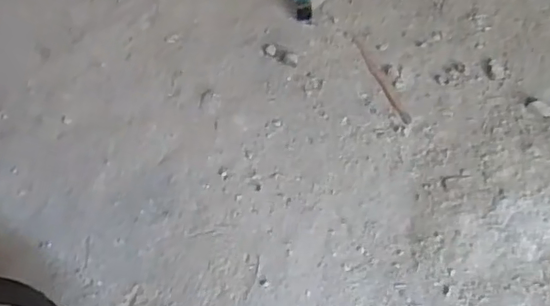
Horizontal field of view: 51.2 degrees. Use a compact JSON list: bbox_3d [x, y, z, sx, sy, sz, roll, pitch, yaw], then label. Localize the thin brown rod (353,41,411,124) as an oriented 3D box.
[{"bbox_3d":[0.142,-0.098,0.769,0.014,0.006,0.141,-25,67,-11],"label":"thin brown rod"}]

